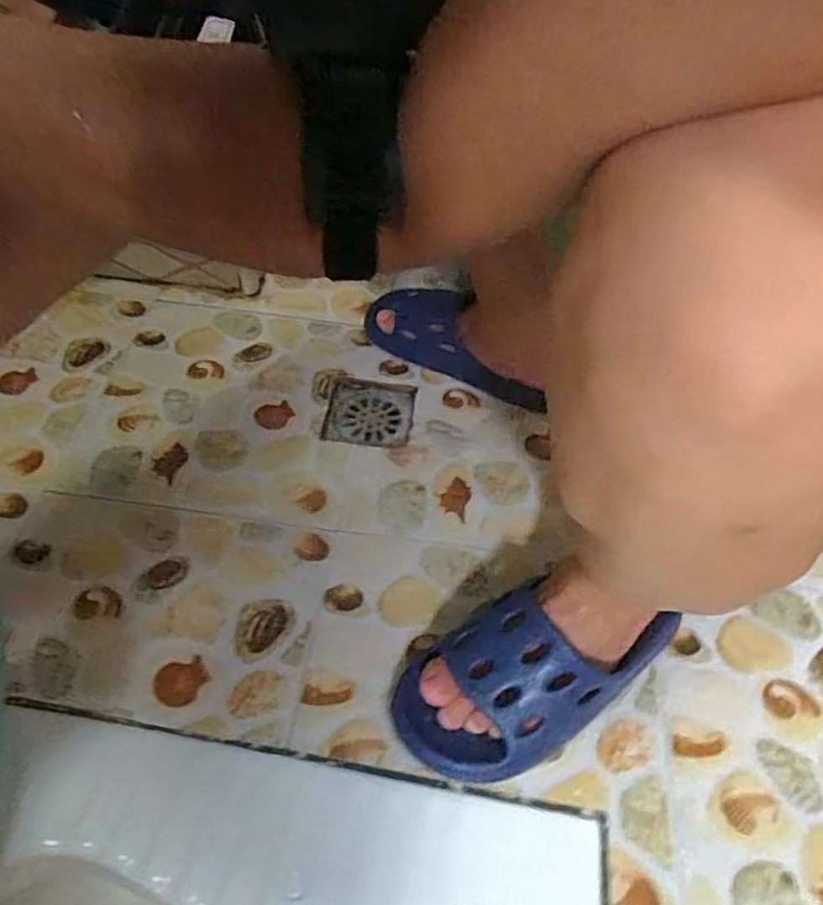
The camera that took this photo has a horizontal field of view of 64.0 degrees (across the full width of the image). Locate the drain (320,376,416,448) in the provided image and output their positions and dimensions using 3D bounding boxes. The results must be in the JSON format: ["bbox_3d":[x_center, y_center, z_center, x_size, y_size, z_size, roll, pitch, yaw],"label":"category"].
[{"bbox_3d":[-0.047,-0.044,0.750,0.096,0.012,0.094,7,52,3],"label":"drain"}]

